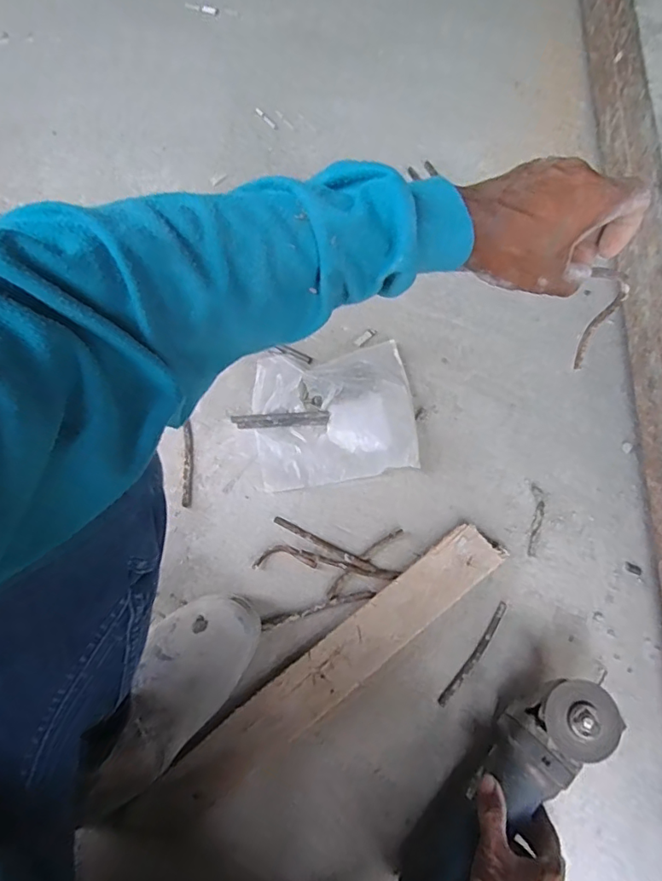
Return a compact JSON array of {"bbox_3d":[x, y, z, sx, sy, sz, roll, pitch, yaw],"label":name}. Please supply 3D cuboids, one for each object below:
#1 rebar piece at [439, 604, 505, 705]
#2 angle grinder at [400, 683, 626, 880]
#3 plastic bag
[{"bbox_3d":[0.160,0.237,0.586,0.012,0.004,0.130,37,77,9],"label":"rebar piece"},{"bbox_3d":[0.163,0.339,0.506,0.071,0.067,0.270,41,88,10],"label":"angle grinder"},{"bbox_3d":[0.004,-0.032,0.650,0.194,0.028,0.162,-10,74,-4],"label":"plastic bag"}]

